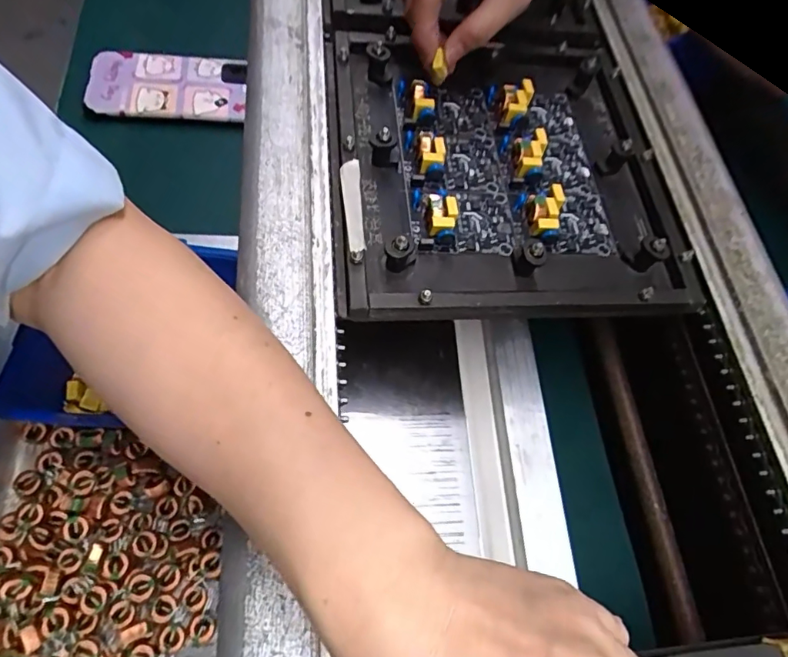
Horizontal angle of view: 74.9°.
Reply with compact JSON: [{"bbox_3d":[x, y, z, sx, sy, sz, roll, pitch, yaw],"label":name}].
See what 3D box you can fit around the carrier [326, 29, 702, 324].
[{"bbox_3d":[0.068,-0.104,0.330,0.210,0.046,0.220,-4,69,-3],"label":"carrier"}]

